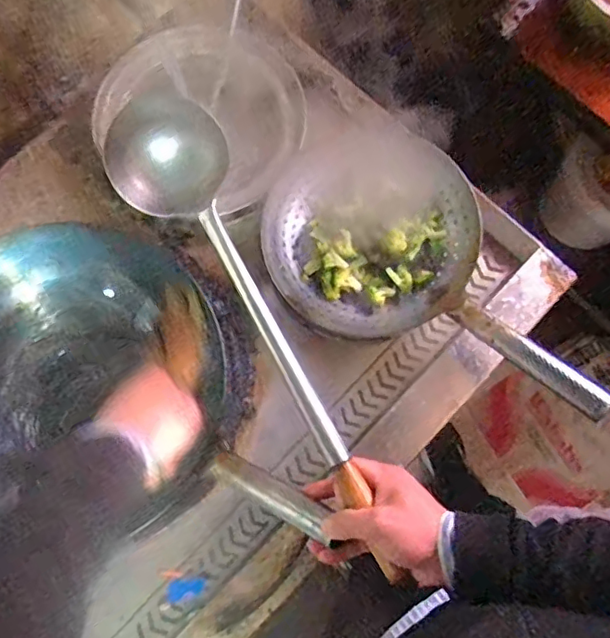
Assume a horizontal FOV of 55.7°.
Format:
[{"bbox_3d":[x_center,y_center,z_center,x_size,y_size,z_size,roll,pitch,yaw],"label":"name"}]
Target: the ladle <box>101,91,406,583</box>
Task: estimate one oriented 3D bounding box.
[{"bbox_3d":[-0.042,-0.006,0.557,0.108,0.068,0.481,-31,83,-7],"label":"ladle"}]

